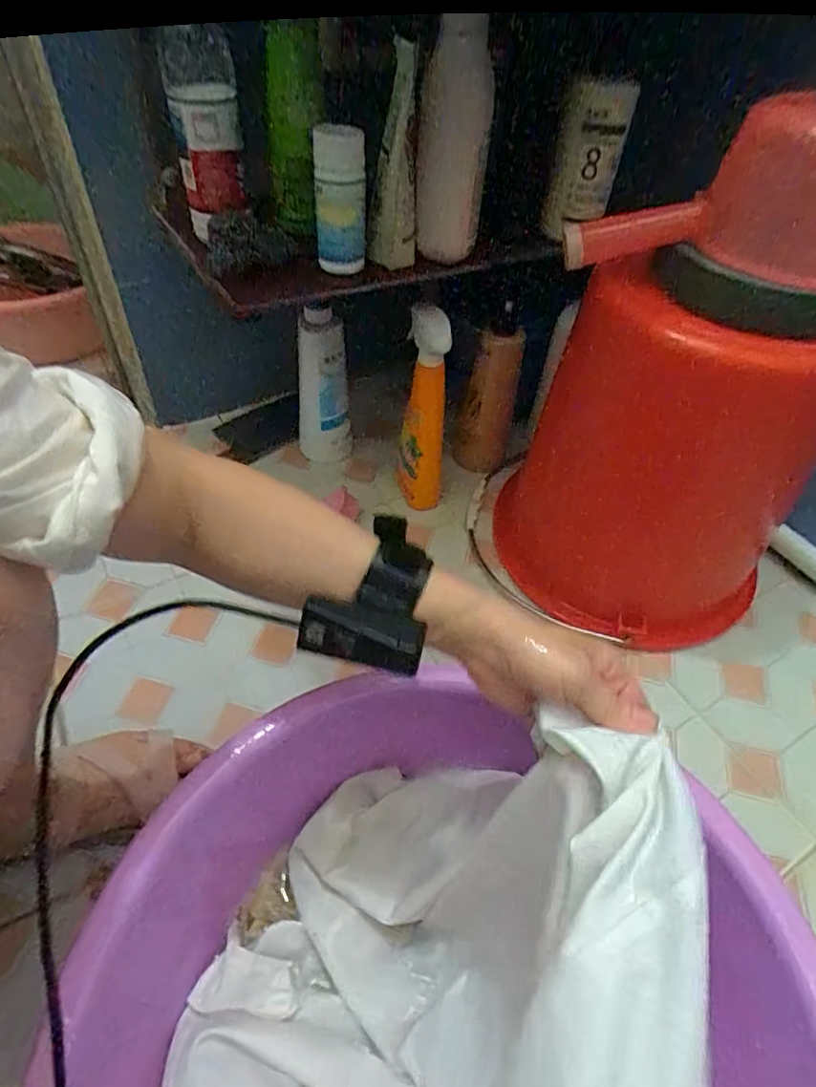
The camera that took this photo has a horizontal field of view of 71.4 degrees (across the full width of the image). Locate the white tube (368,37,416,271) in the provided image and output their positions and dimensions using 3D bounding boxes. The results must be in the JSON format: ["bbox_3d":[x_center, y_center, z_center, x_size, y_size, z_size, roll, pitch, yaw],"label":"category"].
[{"bbox_3d":[-0.013,-0.349,0.527,0.048,0.190,0.066,-4,74,-6],"label":"white tube"}]

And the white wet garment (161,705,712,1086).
[{"bbox_3d":[-0.003,0.269,0.329,0.249,0.251,0.315,25,51,20],"label":"white wet garment"}]

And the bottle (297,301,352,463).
[{"bbox_3d":[-0.120,-0.211,0.786,0.075,0.235,0.052,-3,47,-6],"label":"bottle"}]

